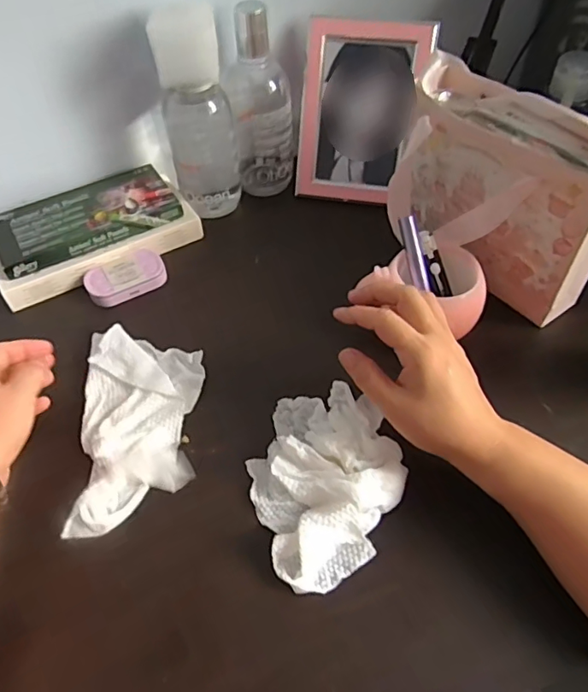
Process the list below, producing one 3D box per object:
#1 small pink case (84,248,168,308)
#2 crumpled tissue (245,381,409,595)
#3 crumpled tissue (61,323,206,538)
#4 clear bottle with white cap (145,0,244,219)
[{"bbox_3d":[-0.173,-0.071,0.547,0.079,0.015,0.050,-26,55,-17],"label":"small pink case"},{"bbox_3d":[0.023,0.093,0.395,0.109,0.031,0.141,-18,53,-11],"label":"crumpled tissue"},{"bbox_3d":[-0.127,0.058,0.440,0.098,0.020,0.182,-7,52,-3],"label":"crumpled tissue"},{"bbox_3d":[-0.096,-0.228,0.552,0.070,0.217,0.051,-7,52,-3],"label":"clear bottle with white cap"}]

